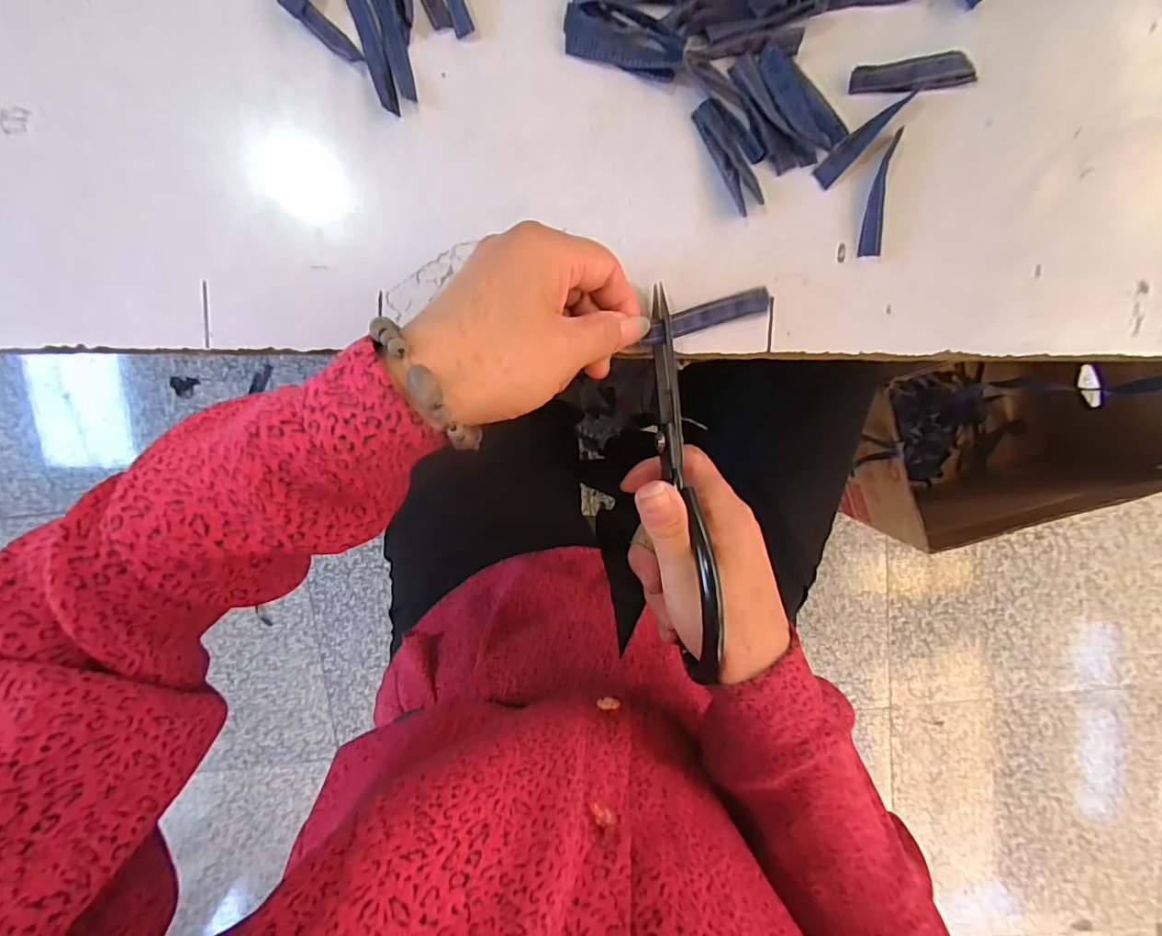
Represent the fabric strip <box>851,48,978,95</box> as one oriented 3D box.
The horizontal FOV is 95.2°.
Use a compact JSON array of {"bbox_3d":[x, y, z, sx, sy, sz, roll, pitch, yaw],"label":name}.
[{"bbox_3d":[0.160,-0.188,0.253,0.060,0.007,0.014,-11,99,1],"label":"fabric strip"}]

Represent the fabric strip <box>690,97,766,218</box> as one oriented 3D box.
[{"bbox_3d":[0.073,-0.153,0.260,0.015,0.004,0.054,-29,98,4],"label":"fabric strip"}]

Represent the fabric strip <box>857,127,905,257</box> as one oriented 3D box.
[{"bbox_3d":[0.148,-0.135,0.262,0.011,0.007,0.059,9,99,-2],"label":"fabric strip"}]

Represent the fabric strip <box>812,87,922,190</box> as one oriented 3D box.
[{"bbox_3d":[0.138,-0.163,0.257,0.011,0.007,0.058,42,96,-6],"label":"fabric strip"}]

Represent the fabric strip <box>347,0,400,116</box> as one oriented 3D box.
[{"bbox_3d":[-0.099,-0.201,0.254,0.011,0.004,0.057,-16,98,2],"label":"fabric strip"}]

